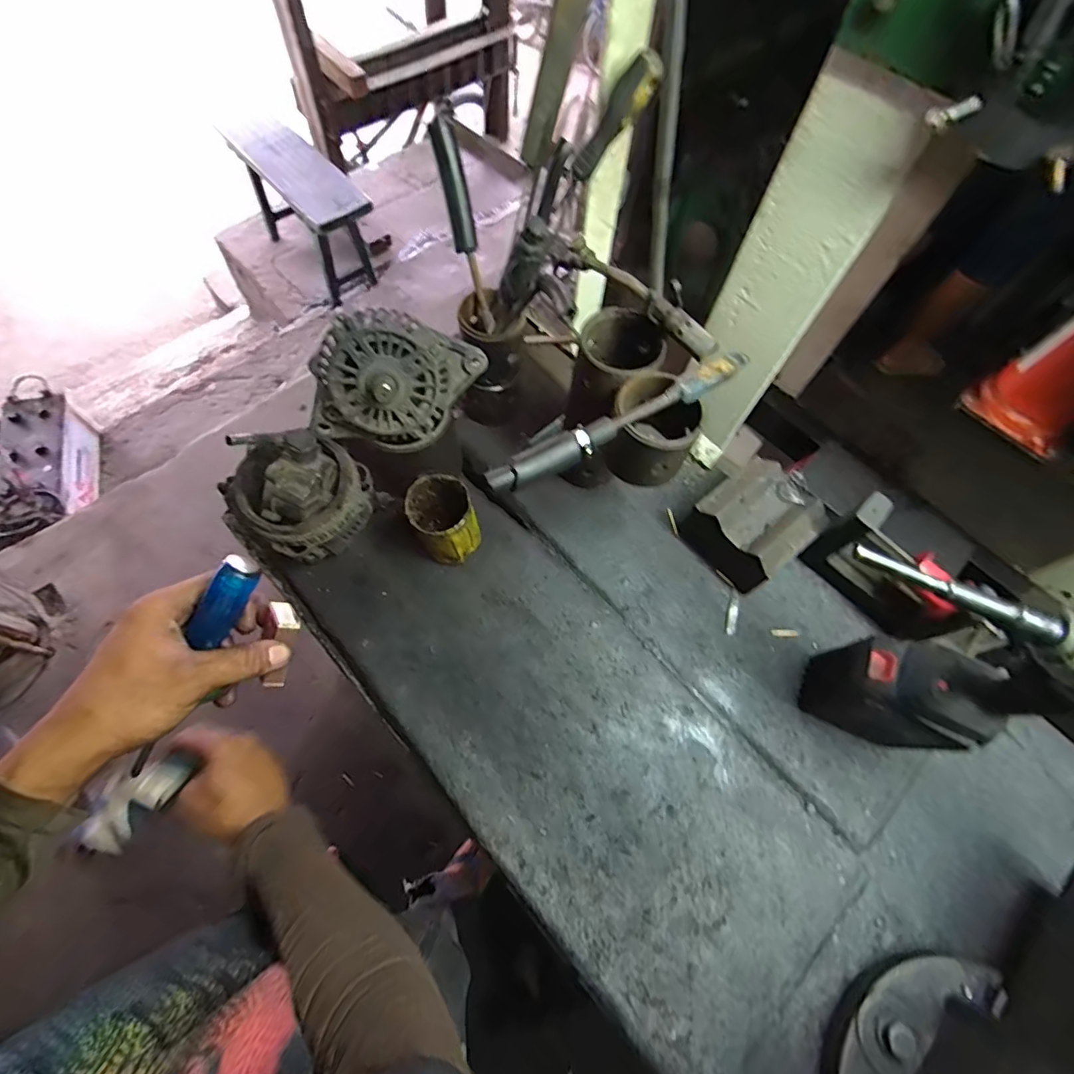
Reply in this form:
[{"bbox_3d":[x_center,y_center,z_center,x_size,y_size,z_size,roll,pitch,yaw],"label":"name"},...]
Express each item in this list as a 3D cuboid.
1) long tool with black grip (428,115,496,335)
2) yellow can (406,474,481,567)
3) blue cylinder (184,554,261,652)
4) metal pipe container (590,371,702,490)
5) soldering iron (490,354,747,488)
[{"bbox_3d":[-0.082,-0.339,0.583,0.026,0.205,0.031,-23,39,-12],"label":"long tool with black grip"},{"bbox_3d":[-0.112,-0.014,0.636,0.073,0.120,0.080,0,63,-1],"label":"yellow can"},{"bbox_3d":[-0.216,0.046,0.356,0.019,0.020,0.063,27,90,12],"label":"blue cylinder"},{"bbox_3d":[0.112,-0.103,0.517,0.087,0.071,0.085,27,66,9],"label":"metal pipe container"},{"bbox_3d":[0.081,-0.109,0.475,0.276,0.023,0.026,-27,70,-15],"label":"soldering iron"}]

